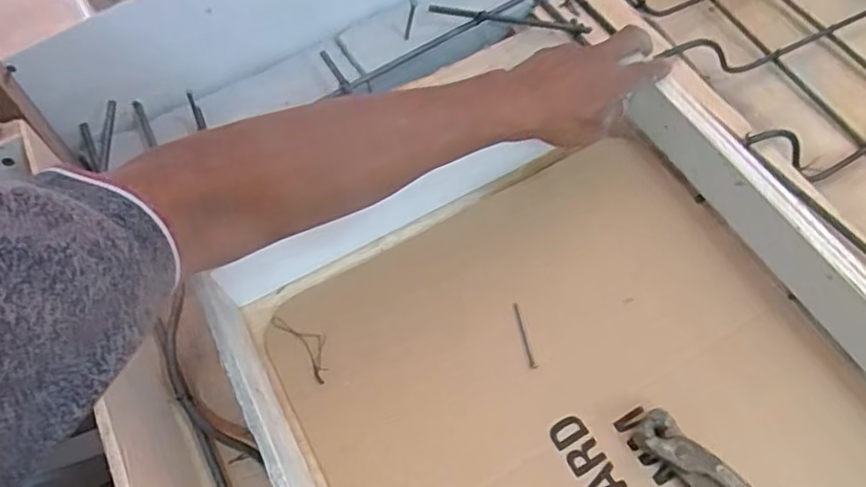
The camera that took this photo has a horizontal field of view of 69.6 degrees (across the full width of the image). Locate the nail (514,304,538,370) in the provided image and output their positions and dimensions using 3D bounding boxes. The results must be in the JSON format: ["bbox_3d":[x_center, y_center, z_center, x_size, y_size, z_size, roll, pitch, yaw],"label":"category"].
[{"bbox_3d":[0.070,0.070,0.474,0.006,0.004,0.051,-11,61,-3],"label":"nail"}]

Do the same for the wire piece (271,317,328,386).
[{"bbox_3d":[-0.095,0.074,0.470,0.025,0.011,0.065,-38,66,-17],"label":"wire piece"}]

